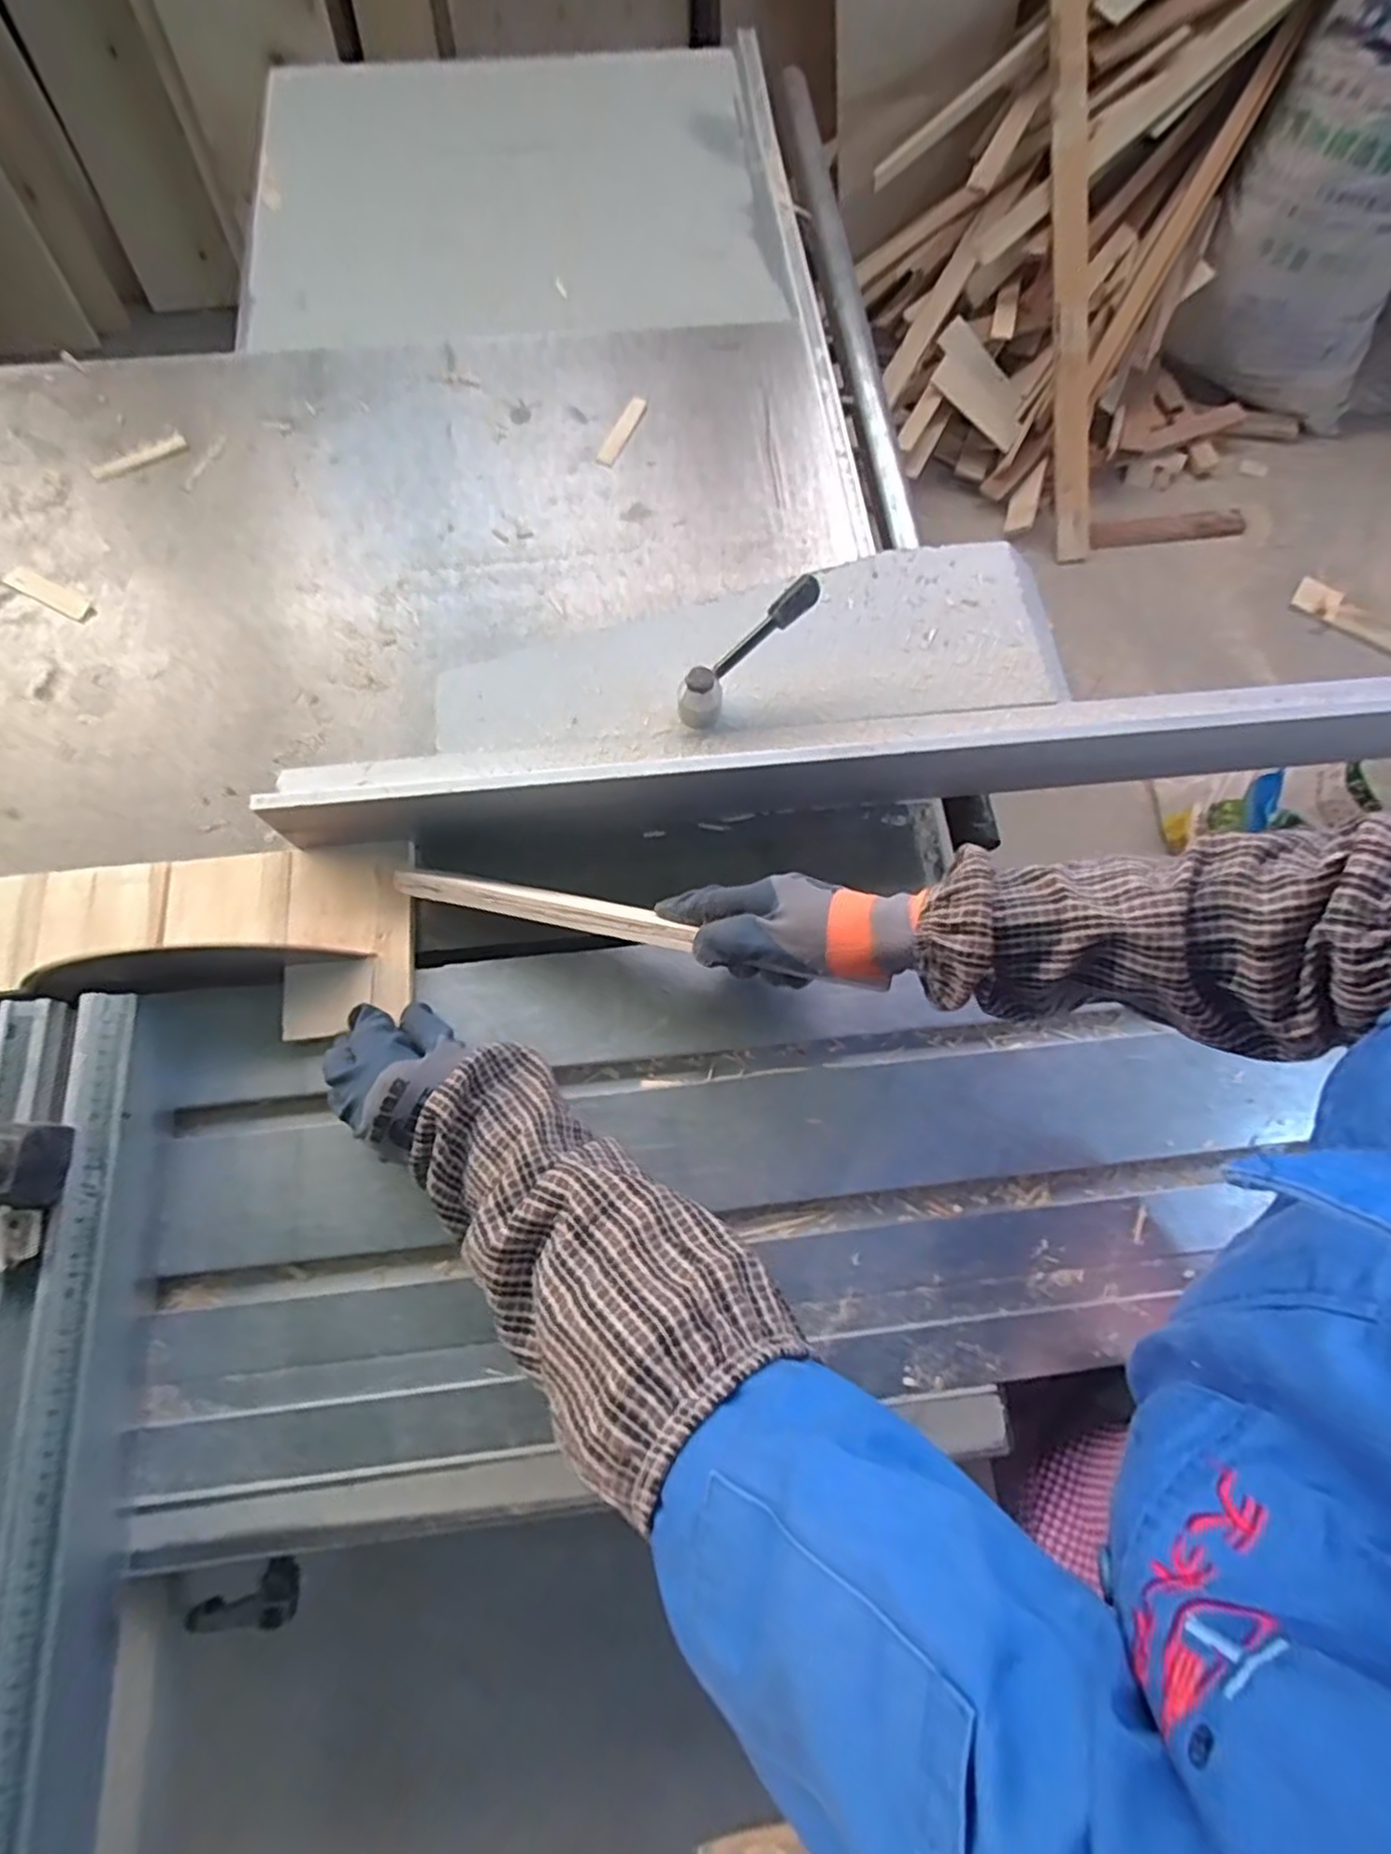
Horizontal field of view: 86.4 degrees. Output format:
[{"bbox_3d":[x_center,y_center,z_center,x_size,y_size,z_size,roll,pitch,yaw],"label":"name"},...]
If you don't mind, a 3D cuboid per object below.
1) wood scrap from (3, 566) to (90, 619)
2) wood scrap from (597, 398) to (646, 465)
[{"bbox_3d":[-0.568,-0.294,0.650,0.085,0.004,0.020,28,74,8],"label":"wood scrap"},{"bbox_3d":[-0.069,-0.476,0.707,0.014,0.010,0.083,23,73,6],"label":"wood scrap"}]

